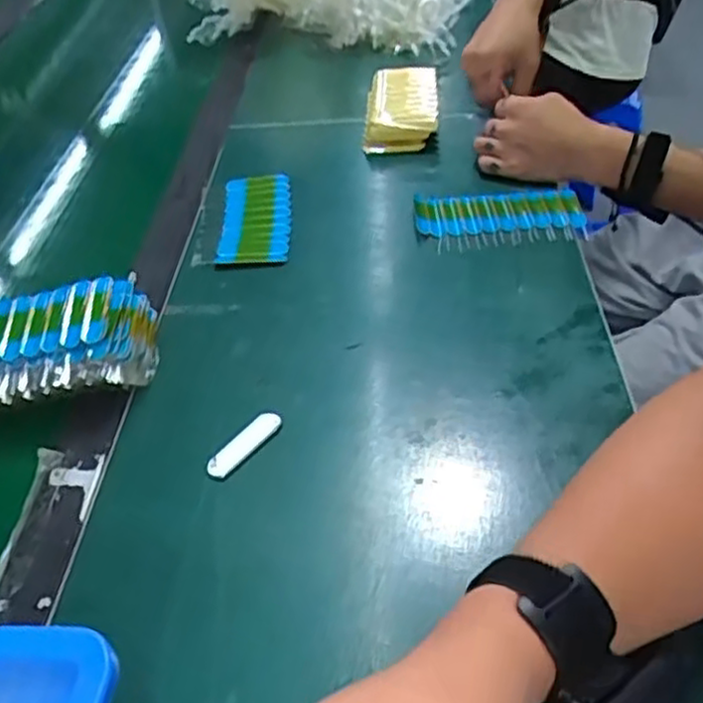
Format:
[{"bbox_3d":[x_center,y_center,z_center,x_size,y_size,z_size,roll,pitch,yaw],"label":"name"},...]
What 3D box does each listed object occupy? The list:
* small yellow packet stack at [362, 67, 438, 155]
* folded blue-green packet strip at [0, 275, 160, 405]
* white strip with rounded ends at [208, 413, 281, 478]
[{"bbox_3d":[0.058,-0.276,0.832,0.079,0.048,0.176,-1,42,7],"label":"small yellow packet stack"},{"bbox_3d":[-0.237,0.000,0.529,0.178,0.059,0.095,-8,42,-1],"label":"folded blue-green packet strip"},{"bbox_3d":[-0.070,0.060,0.482,0.015,0.010,0.058,27,51,32],"label":"white strip with rounded ends"}]

